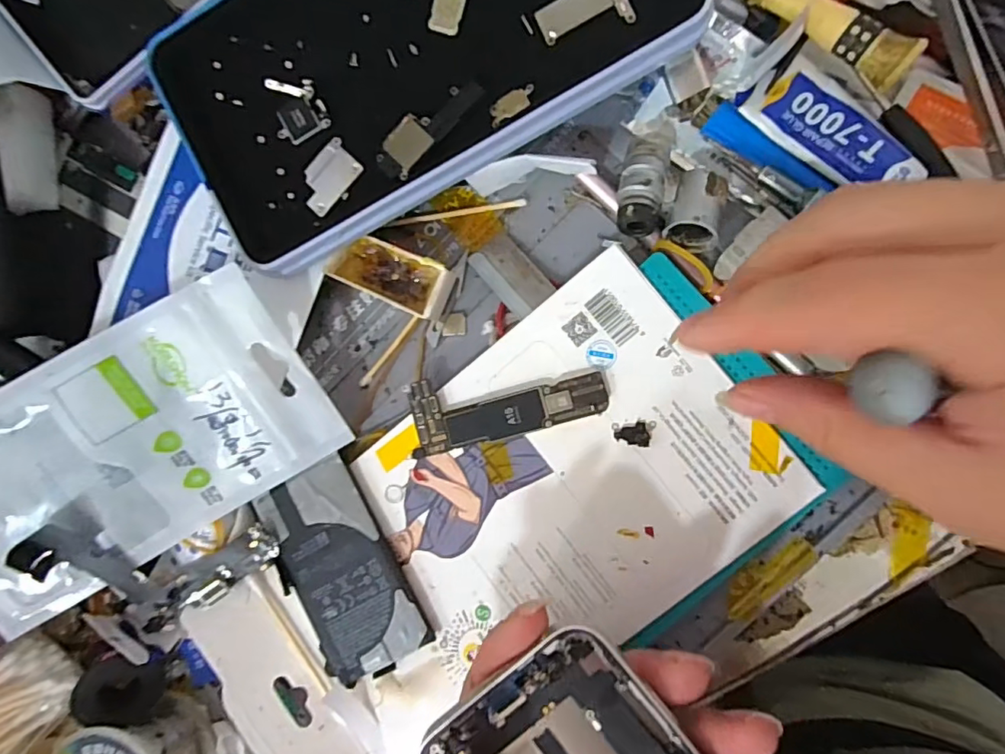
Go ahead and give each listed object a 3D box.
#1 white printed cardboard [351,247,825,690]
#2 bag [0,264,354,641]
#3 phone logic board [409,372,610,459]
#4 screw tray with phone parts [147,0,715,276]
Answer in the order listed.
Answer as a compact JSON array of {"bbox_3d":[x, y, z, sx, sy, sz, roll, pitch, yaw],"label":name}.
[{"bbox_3d":[0.024,0.042,0.213,0.145,0.010,0.116,-39,84,5],"label":"white printed cardboard"},{"bbox_3d":[-0.141,0.029,0.201,0.147,0.007,0.078,-29,108,-2],"label":"bag"},{"bbox_3d":[0.002,0.010,0.213,0.076,0.004,0.027,-12,87,7],"label":"phone logic board"},{"bbox_3d":[-0.032,-0.123,0.196,0.184,0.018,0.105,-27,85,6],"label":"screw tray with phone parts"}]

